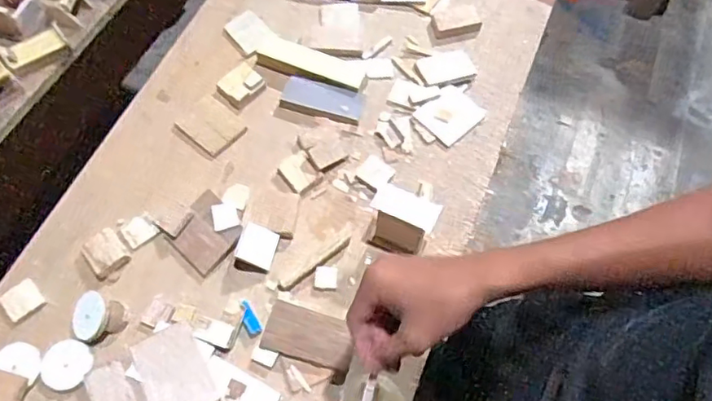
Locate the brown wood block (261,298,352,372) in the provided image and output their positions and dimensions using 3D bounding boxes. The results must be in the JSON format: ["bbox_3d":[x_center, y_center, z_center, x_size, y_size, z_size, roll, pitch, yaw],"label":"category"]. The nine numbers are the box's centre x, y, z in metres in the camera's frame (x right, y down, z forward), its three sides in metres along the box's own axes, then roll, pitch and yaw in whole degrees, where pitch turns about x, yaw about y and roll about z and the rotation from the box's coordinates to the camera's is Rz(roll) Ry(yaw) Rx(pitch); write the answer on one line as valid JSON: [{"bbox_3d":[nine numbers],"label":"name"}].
[{"bbox_3d":[-0.055,0.162,0.686,0.106,0.018,0.061,16,66,6],"label":"brown wood block"}]

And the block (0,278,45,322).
[{"bbox_3d":[-0.415,0.122,0.702,0.040,0.010,0.043,-37,72,-17],"label":"block"}]

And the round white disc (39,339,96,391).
[{"bbox_3d":[-0.342,0.194,0.668,0.058,0.005,0.055,16,66,5],"label":"round white disc"}]

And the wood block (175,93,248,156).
[{"bbox_3d":[-0.210,-0.110,0.817,0.086,0.009,0.066,38,70,15],"label":"wood block"}]

